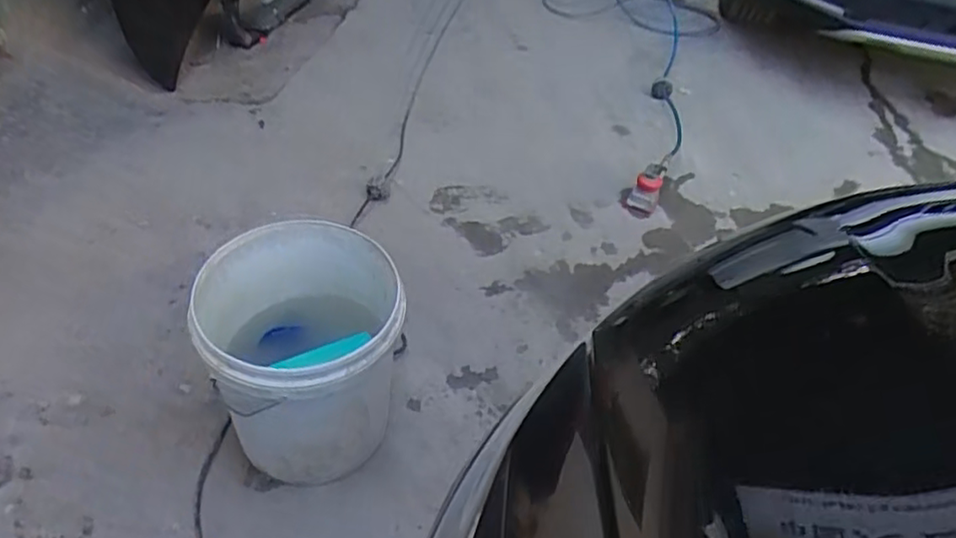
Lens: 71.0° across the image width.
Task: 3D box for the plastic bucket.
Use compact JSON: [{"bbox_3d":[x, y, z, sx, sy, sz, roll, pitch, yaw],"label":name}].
[{"bbox_3d":[-0.279,0.152,1.129,0.306,0.344,0.323,-8,47,-9],"label":"plastic bucket"}]

